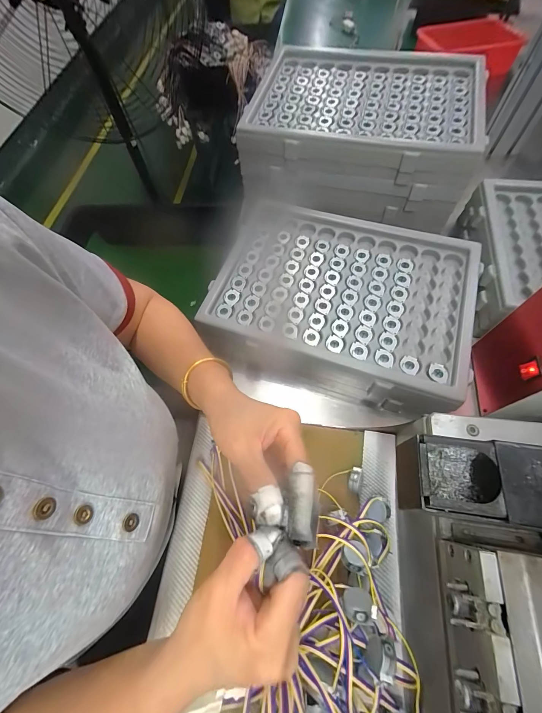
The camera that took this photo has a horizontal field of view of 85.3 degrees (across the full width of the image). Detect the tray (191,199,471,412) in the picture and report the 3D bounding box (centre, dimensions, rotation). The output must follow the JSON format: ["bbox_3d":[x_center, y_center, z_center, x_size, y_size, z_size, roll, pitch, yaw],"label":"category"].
[{"bbox_3d":[0.111,-0.096,0.497,0.391,0.081,0.310,16,66,12],"label":"tray"}]

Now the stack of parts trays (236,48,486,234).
[{"bbox_3d":[0.171,-0.432,0.568,0.385,0.118,0.323,15,66,11],"label":"stack of parts trays"}]

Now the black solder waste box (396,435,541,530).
[{"bbox_3d":[0.166,0.100,0.230,0.112,0.061,0.061,3,64,6],"label":"black solder waste box"}]

